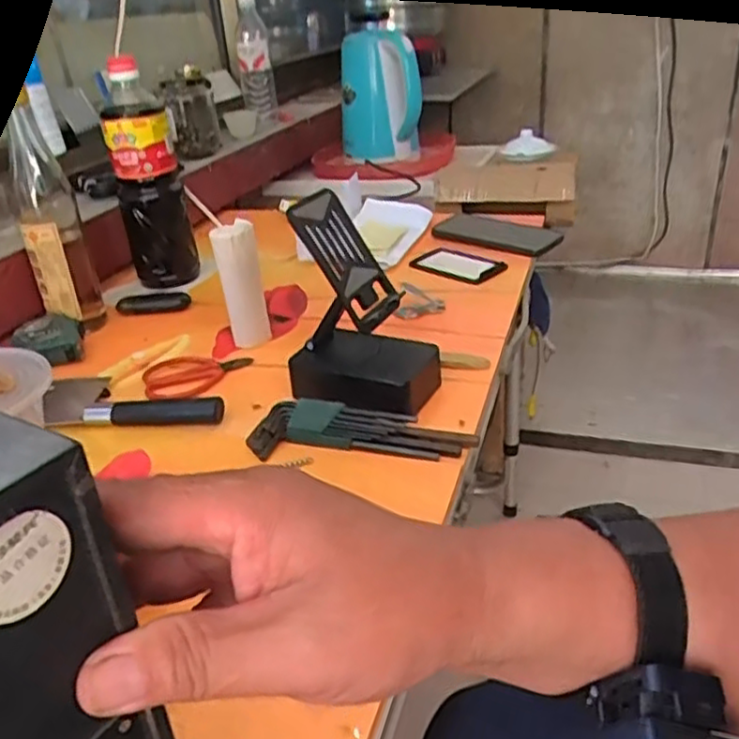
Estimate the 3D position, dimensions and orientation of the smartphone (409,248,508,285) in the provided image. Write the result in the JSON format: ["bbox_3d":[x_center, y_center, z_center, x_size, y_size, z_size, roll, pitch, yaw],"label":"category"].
[{"bbox_3d":[0.112,-0.131,0.872,0.112,0.014,0.079,20,37,38],"label":"smartphone"}]

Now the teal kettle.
[{"bbox_3d":[0.024,-0.538,1.414,0.152,0.256,0.215,-5,28,-2],"label":"teal kettle"}]

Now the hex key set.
[{"bbox_3d":[-0.008,0.051,0.555,0.170,0.020,0.055,7,30,20],"label":"hex key set"}]

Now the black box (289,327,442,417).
[{"bbox_3d":[-0.005,0.002,0.623,0.127,0.039,0.078,7,30,20],"label":"black box"}]

